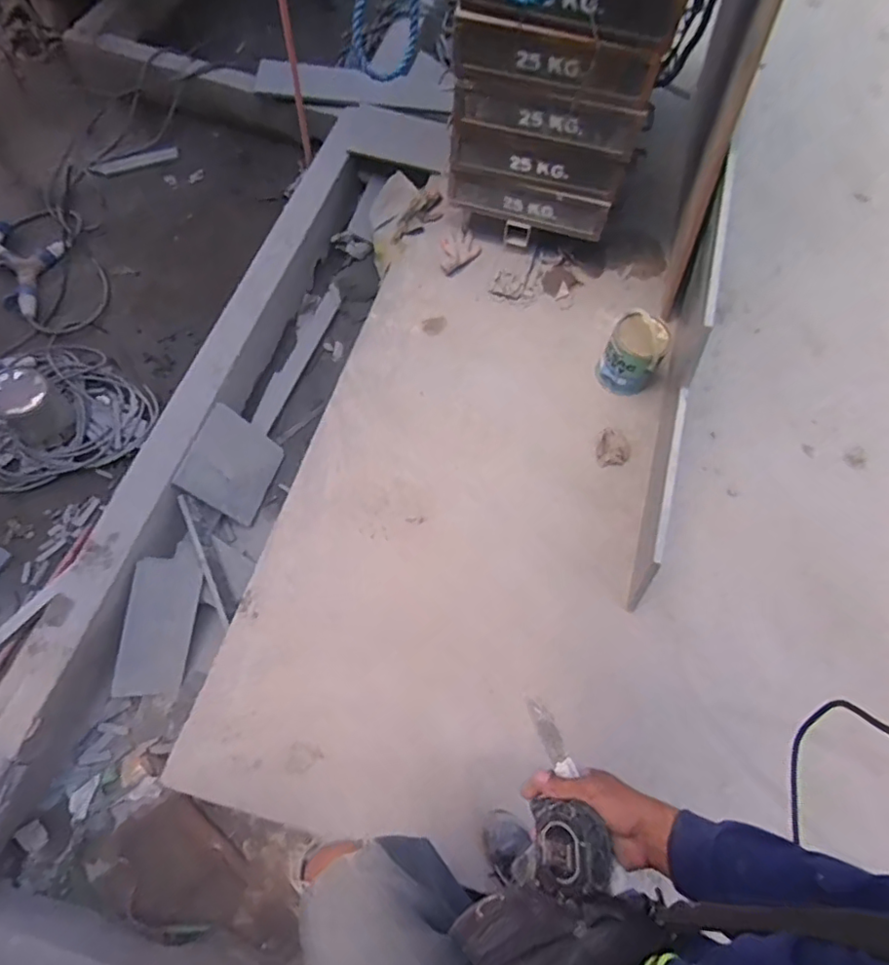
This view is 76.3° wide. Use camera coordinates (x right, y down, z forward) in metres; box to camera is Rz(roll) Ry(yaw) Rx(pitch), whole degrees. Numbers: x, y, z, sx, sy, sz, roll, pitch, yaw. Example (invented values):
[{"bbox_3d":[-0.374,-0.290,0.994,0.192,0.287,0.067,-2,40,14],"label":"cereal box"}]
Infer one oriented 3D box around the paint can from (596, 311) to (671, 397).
[{"bbox_3d":[0.555,-0.377,1.674,0.161,0.208,0.132,22,66,6],"label":"paint can"}]

